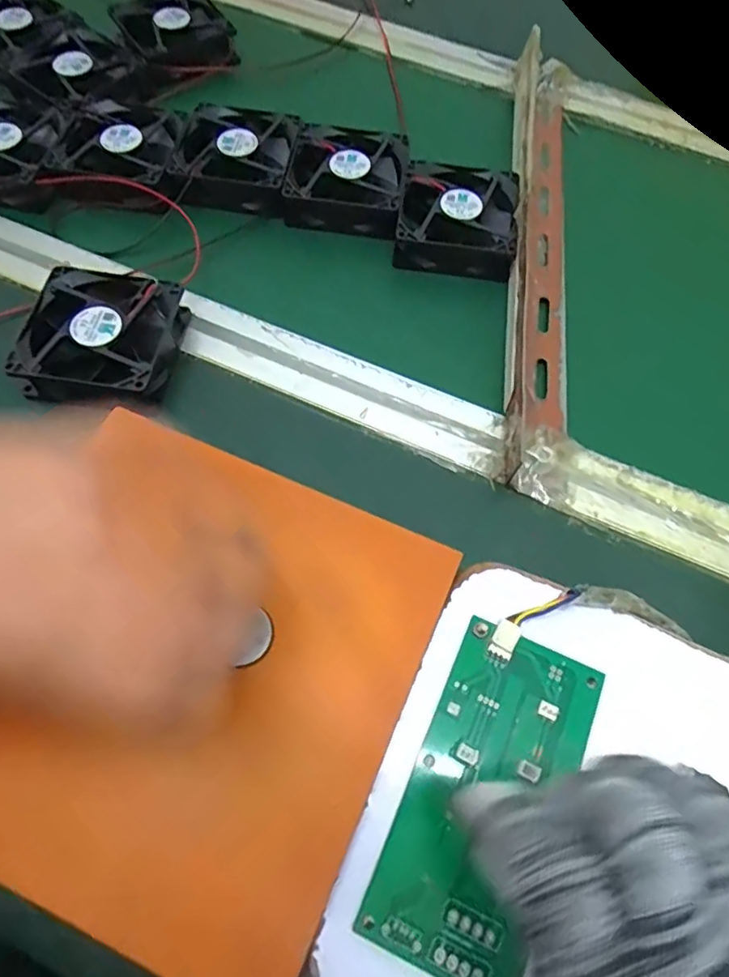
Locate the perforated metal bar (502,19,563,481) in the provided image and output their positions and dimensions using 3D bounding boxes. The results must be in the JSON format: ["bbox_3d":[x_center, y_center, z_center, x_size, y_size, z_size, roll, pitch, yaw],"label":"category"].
[{"bbox_3d":[0.122,-0.187,0.412,0.039,0.032,0.394,7,63,2],"label":"perforated metal bar"}]

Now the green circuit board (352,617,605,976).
[{"bbox_3d":[0.053,0.128,0.248,0.063,0.012,0.134,23,64,10],"label":"green circuit board"}]

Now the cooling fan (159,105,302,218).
[{"bbox_3d":[-0.091,-0.234,0.427,0.080,0.033,0.094,8,63,2],"label":"cooling fan"}]

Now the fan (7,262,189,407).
[{"bbox_3d":[-0.153,-0.085,0.346,0.082,0.030,0.090,10,63,4],"label":"fan"}]

